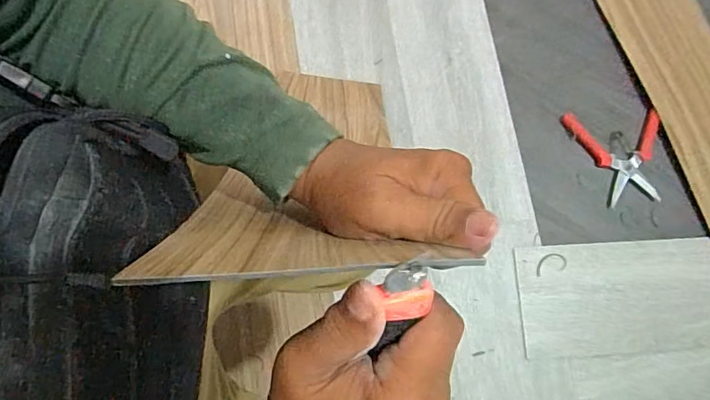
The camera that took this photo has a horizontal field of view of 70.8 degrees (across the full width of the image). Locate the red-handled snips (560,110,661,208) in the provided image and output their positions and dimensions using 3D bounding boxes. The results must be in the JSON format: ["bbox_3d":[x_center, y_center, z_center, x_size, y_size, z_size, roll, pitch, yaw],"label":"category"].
[{"bbox_3d":[0.383,-0.062,0.725,0.143,0.008,0.136,-5,78,-2],"label":"red-handled snips"}]

